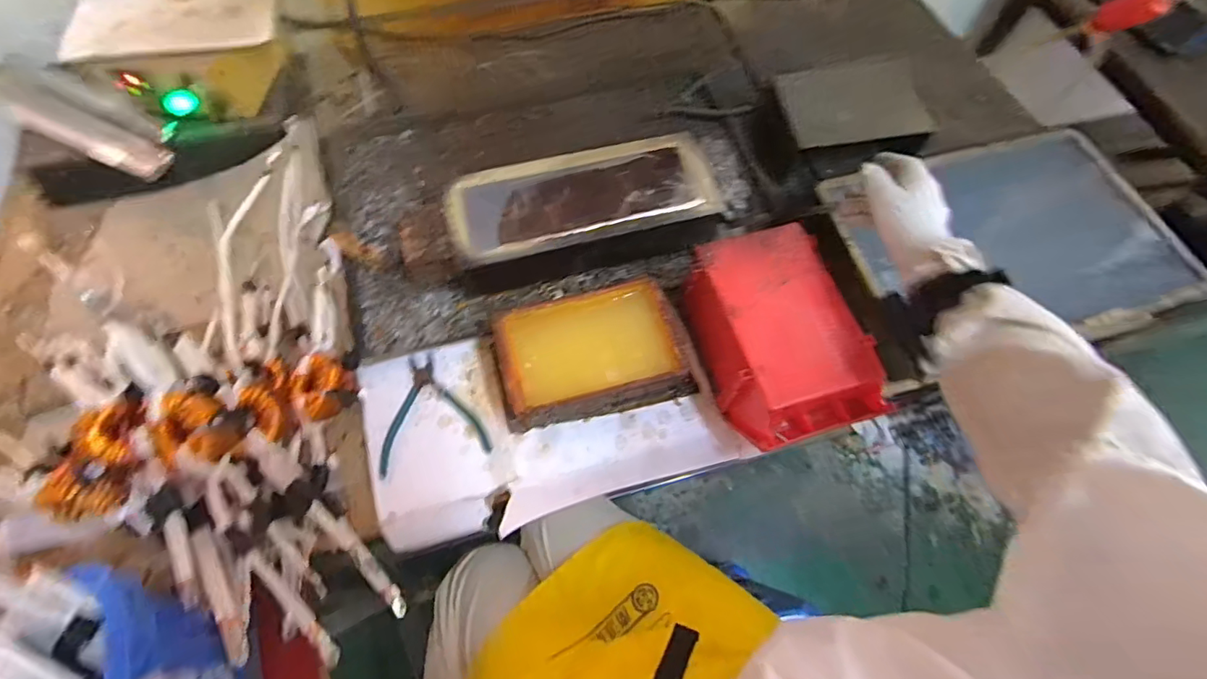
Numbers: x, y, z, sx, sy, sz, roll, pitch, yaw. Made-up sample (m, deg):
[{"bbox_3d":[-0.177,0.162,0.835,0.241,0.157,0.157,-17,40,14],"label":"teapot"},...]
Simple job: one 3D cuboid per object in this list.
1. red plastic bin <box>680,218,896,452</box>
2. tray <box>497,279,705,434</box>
[{"bbox_3d":[0.195,0.000,0.598,0.151,0.107,0.234,-13,66,-8],"label":"red plastic bin"},{"bbox_3d":[-0.007,0.016,0.621,0.228,0.068,0.136,-13,66,-8],"label":"tray"}]

